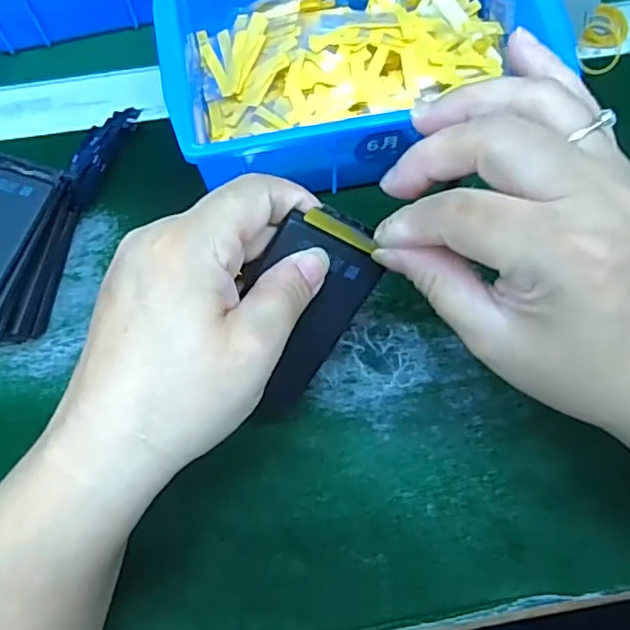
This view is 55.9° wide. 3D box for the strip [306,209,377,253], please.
[{"bbox_3d":[0.010,-0.032,0.225,0.029,0.004,0.006,25,110,-16],"label":"strip"}]

